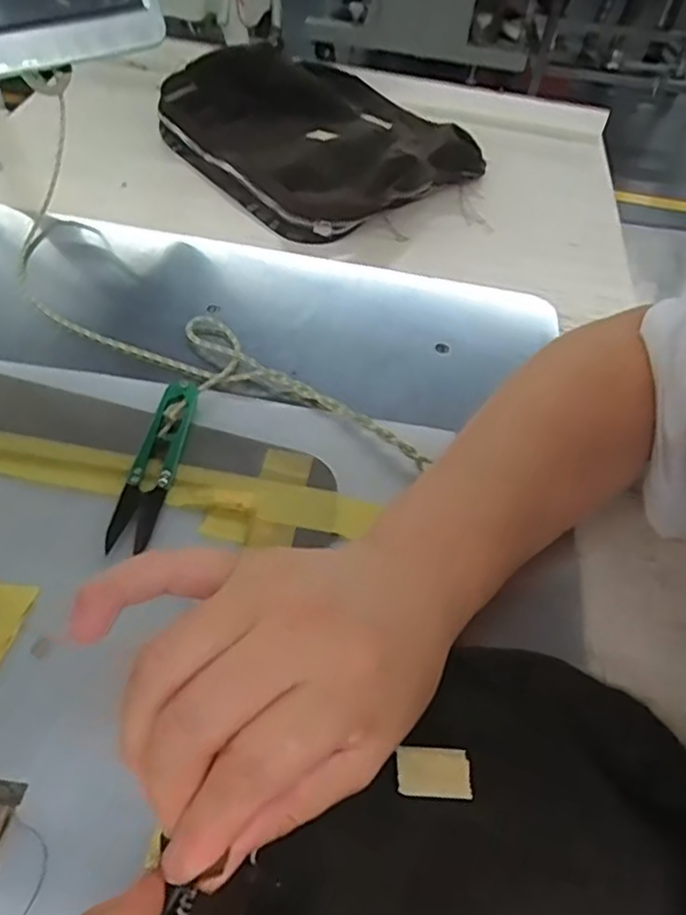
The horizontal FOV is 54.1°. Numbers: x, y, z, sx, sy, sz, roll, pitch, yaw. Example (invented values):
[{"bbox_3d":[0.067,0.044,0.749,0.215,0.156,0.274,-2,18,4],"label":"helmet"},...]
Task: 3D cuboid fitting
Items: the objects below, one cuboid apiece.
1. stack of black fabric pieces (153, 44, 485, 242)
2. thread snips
[{"bbox_3d":[-0.012,-0.289,0.582,0.232,0.057,0.257,-28,58,-26],"label":"stack of black fabric pieces"},{"bbox_3d":[-0.096,0.002,0.344,0.022,0.012,0.102,9,50,2],"label":"thread snips"}]

